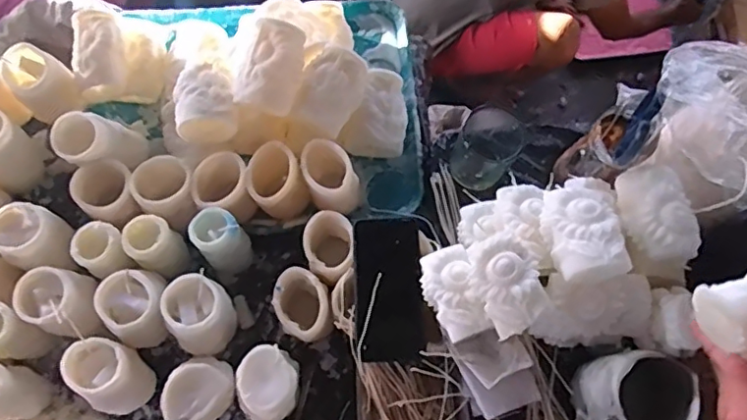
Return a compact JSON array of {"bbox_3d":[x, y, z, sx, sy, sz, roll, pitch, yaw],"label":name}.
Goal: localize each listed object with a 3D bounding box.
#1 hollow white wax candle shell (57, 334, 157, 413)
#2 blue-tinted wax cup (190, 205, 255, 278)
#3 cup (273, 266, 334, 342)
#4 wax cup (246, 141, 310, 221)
[{"bbox_3d":[-0.280,0.184,0.620,0.078,0.102,0.073,0,71,-1],"label":"hollow white wax candle shell"},{"bbox_3d":[-0.179,0.041,0.679,0.050,0.102,0.054,0,71,-1],"label":"blue-tinted wax cup"},{"bbox_3d":[-0.080,0.115,0.667,0.069,0.093,0.064,0,71,-1],"label":"cup"},{"bbox_3d":[-0.122,-0.033,0.703,0.069,0.063,0.077,-22,73,-8],"label":"wax cup"}]

